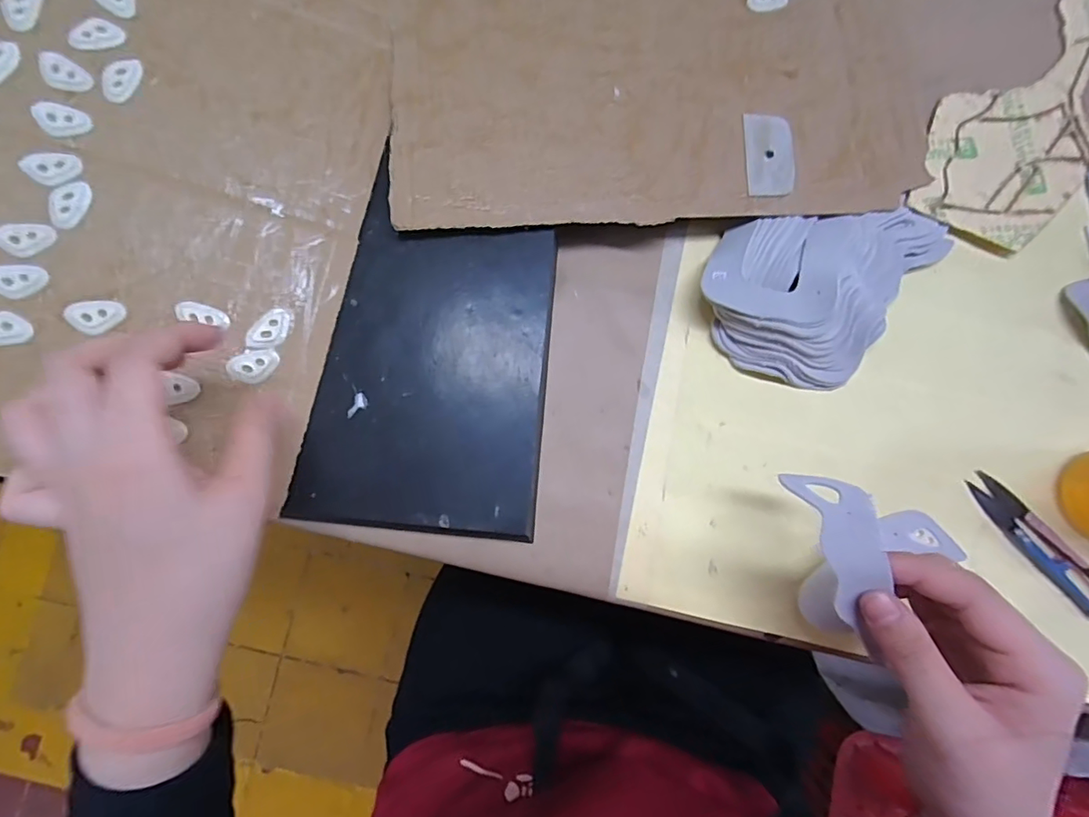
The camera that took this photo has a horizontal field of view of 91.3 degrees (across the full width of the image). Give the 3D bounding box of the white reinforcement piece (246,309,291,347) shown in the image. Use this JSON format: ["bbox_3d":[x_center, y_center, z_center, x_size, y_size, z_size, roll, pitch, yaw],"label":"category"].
[{"bbox_3d":[-0.150,-0.043,0.292,0.016,0.004,0.026,35,77,-20],"label":"white reinforcement piece"}]

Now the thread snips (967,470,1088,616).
[{"bbox_3d":[0.285,0.079,0.304,0.020,0.006,0.099,-40,85,-4],"label":"thread snips"}]

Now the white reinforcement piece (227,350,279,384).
[{"bbox_3d":[-0.157,-0.023,0.287,0.024,0.008,0.017,-14,84,-2],"label":"white reinforcement piece"}]

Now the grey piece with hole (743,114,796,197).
[{"bbox_3d":[0.134,-0.151,0.316,0.028,0.004,0.052,-1,81,-1],"label":"grey piece with hole"}]

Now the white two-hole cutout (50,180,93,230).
[{"bbox_3d":[-0.244,-0.105,0.273,0.016,0.004,0.026,16,81,-23],"label":"white two-hole cutout"}]

